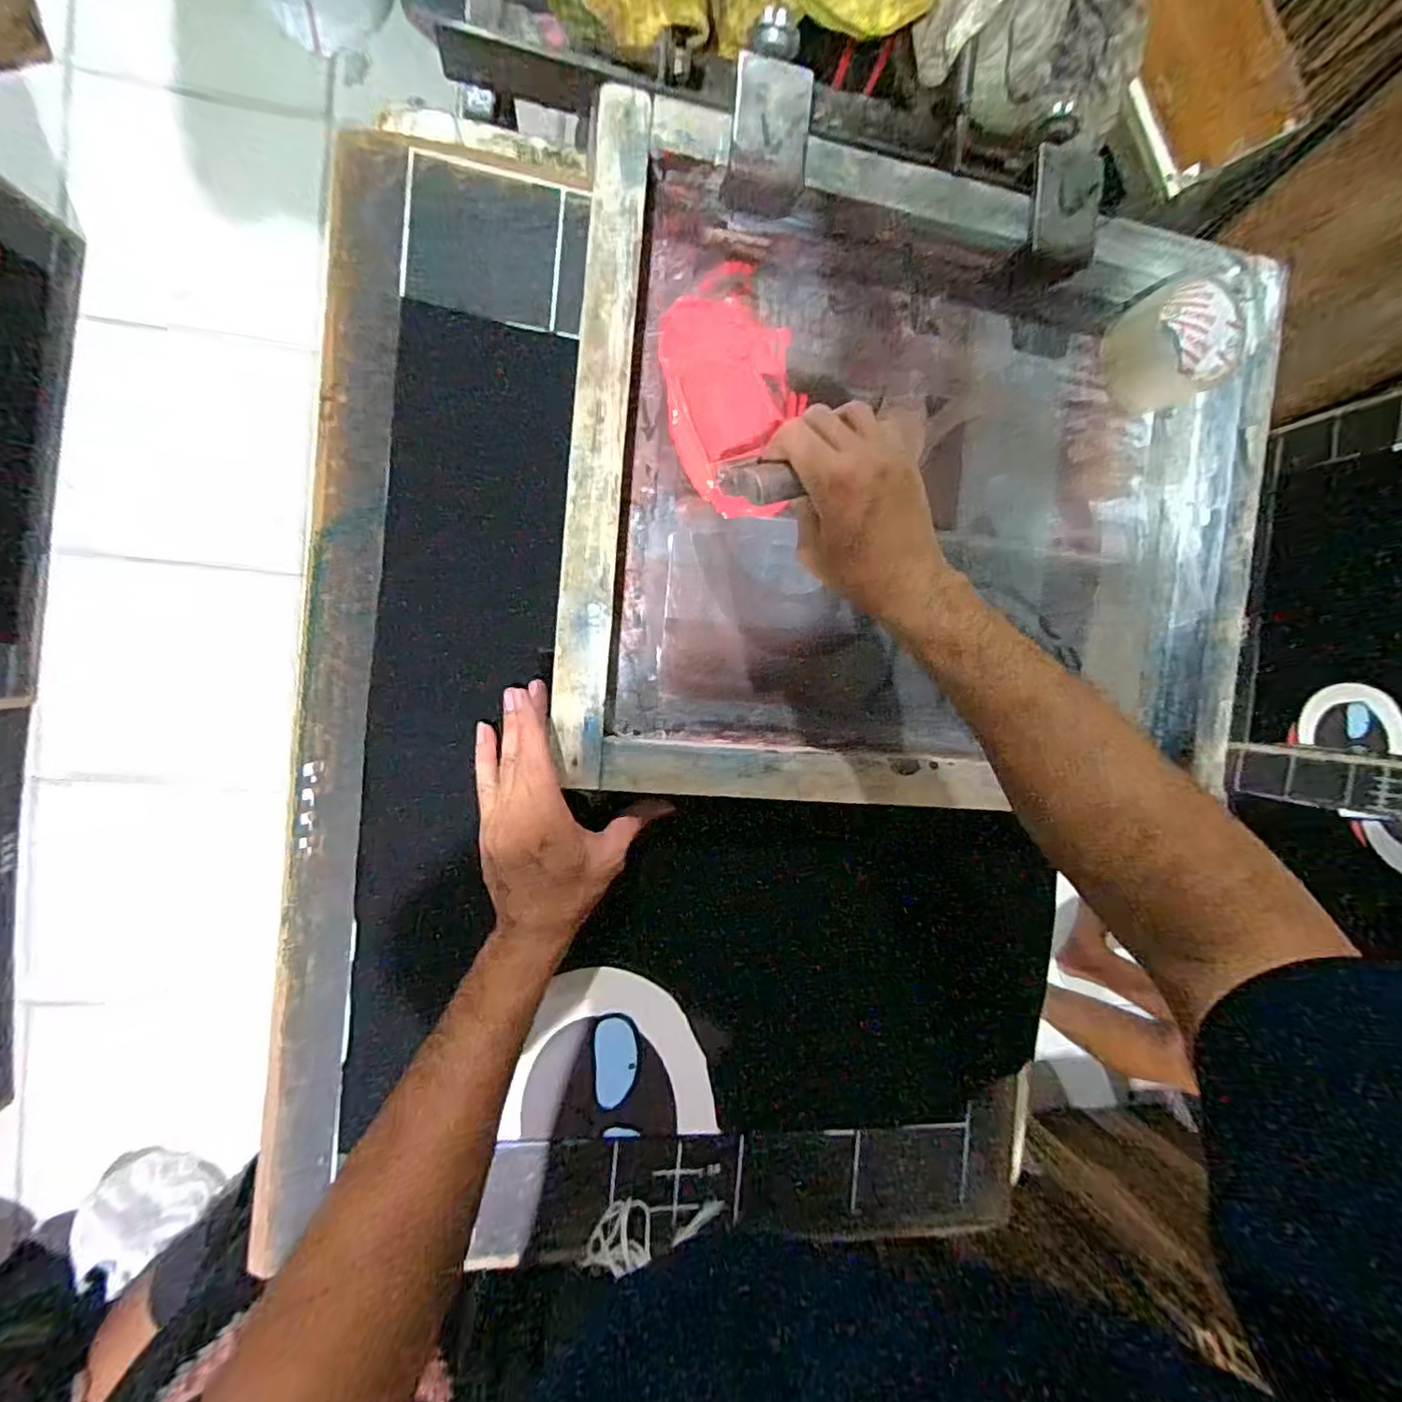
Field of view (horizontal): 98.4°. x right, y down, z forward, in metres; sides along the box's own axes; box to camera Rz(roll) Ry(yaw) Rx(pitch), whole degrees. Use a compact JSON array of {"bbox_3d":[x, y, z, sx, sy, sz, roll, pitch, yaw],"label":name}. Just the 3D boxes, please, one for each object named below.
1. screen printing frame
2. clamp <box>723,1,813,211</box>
[{"bbox_3d":[0.189,-0.155,0.476,0.555,0.051,0.461,3,93,-10],"label":"screen printing frame"},{"bbox_3d":[0.049,-0.406,0.424,0.055,0.045,0.124,5,92,-10],"label":"clamp"}]

